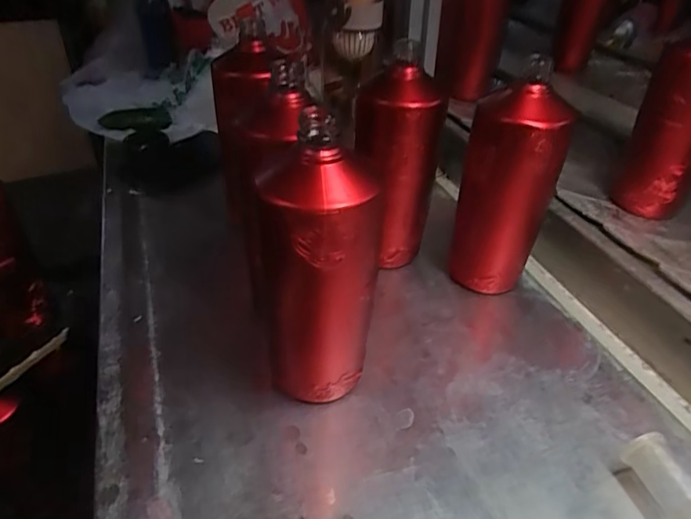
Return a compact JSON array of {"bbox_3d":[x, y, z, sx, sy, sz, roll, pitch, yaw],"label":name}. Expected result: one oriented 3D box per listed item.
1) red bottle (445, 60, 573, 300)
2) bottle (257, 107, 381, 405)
[{"bbox_3d":[0.153,-0.065,0.489,0.082,0.208,0.064,16,42,19],"label":"red bottle"},{"bbox_3d":[-0.024,0.013,0.361,0.068,0.202,0.079,-16,42,-18],"label":"bottle"}]

